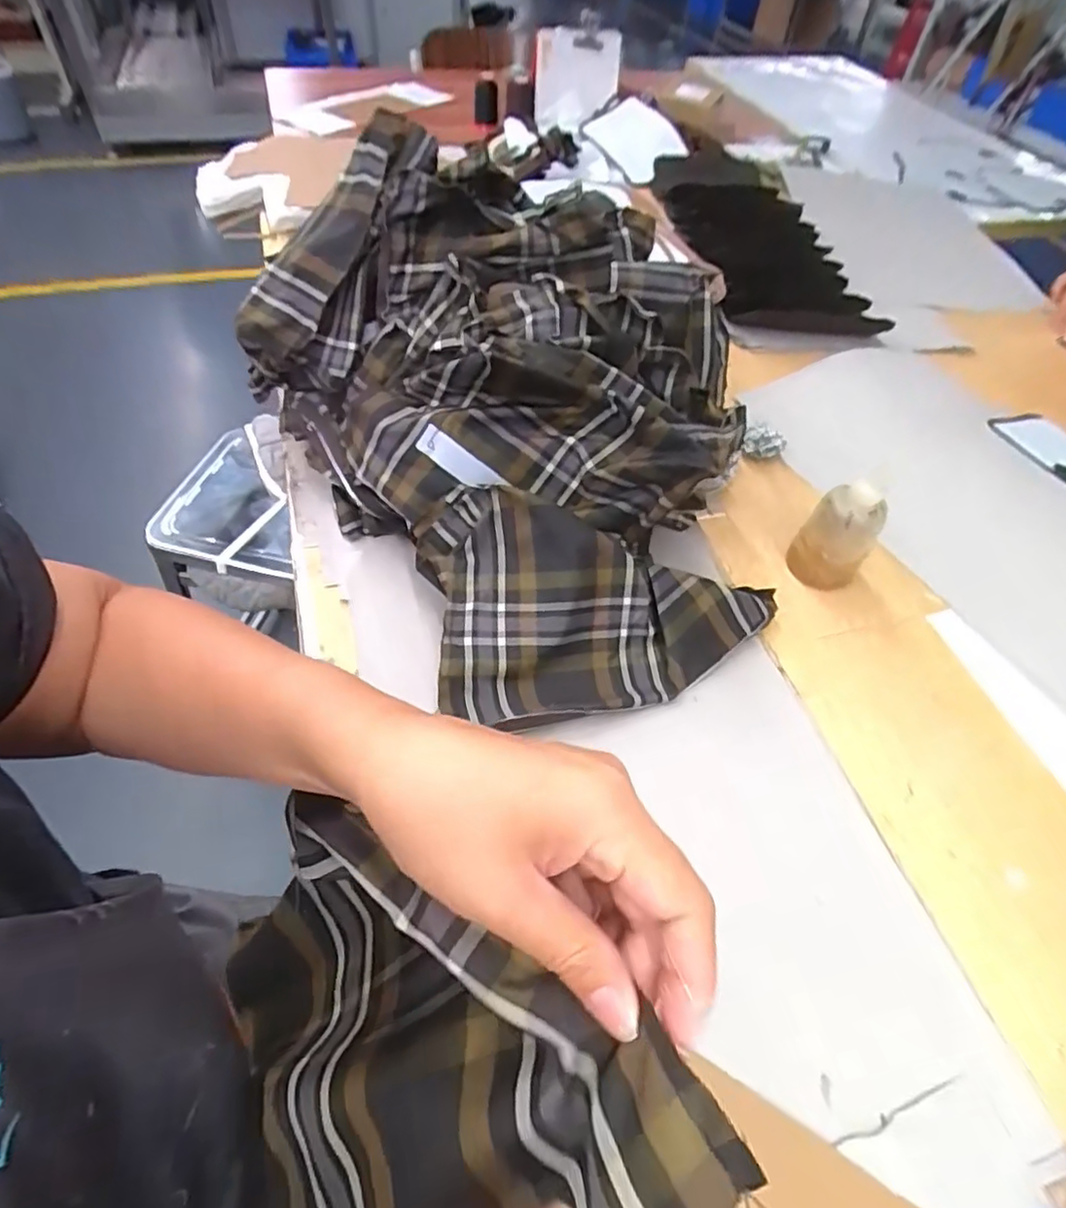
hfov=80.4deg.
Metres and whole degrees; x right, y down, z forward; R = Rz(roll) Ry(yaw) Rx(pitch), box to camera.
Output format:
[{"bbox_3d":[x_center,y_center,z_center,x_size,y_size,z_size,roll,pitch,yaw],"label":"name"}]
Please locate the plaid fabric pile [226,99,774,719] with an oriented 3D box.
[{"bbox_3d":[0.008,-0.187,0.587,0.409,0.242,0.515,-31,60,-24],"label":"plaid fabric pile"}]

